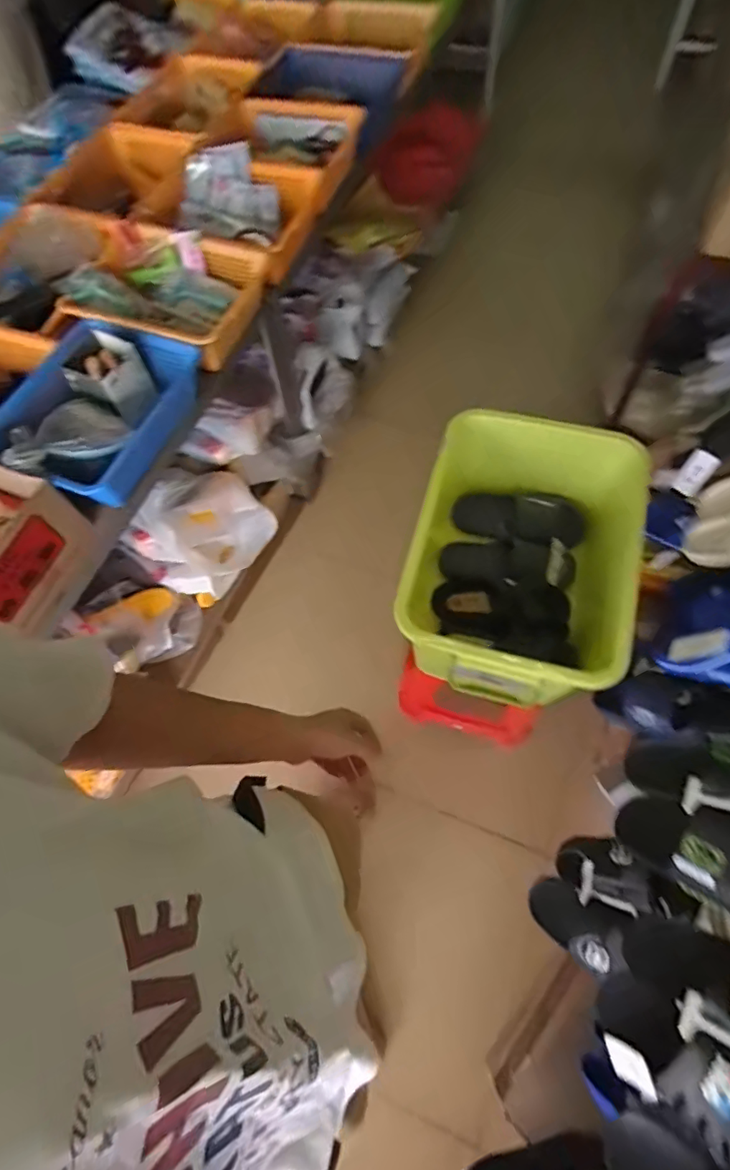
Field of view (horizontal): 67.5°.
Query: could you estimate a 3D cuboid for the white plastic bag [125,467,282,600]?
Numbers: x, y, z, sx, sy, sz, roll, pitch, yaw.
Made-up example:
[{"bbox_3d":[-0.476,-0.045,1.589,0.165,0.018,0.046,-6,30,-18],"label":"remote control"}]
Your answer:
[{"bbox_3d":[-0.451,-0.151,1.511,0.342,0.170,0.318,-42,109,-9],"label":"white plastic bag"}]

